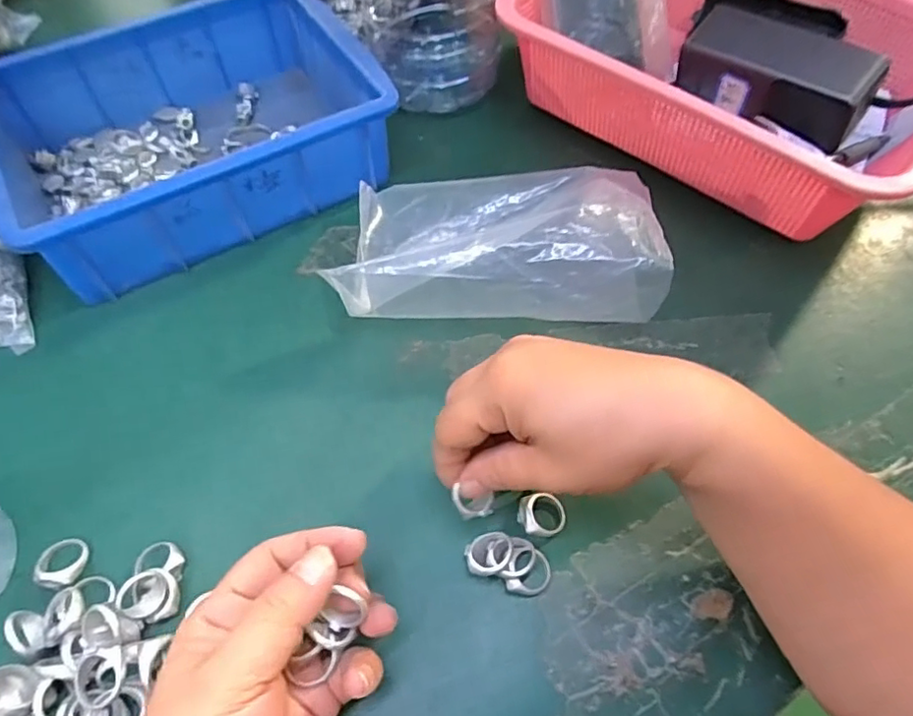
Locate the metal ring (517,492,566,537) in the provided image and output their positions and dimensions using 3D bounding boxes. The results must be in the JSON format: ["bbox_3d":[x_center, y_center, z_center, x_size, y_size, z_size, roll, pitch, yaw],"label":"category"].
[{"bbox_3d":[0.044,0.081,0.303,0.025,0.013,0.020,-6,60,-5],"label":"metal ring"}]

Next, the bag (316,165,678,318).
[{"bbox_3d":[0.028,-0.078,0.367,0.192,0.061,0.107,3,59,1],"label":"bag"}]

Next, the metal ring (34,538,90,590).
[{"bbox_3d":[-0.193,0.100,0.288,0.021,0.006,0.024,5,60,2],"label":"metal ring"}]

